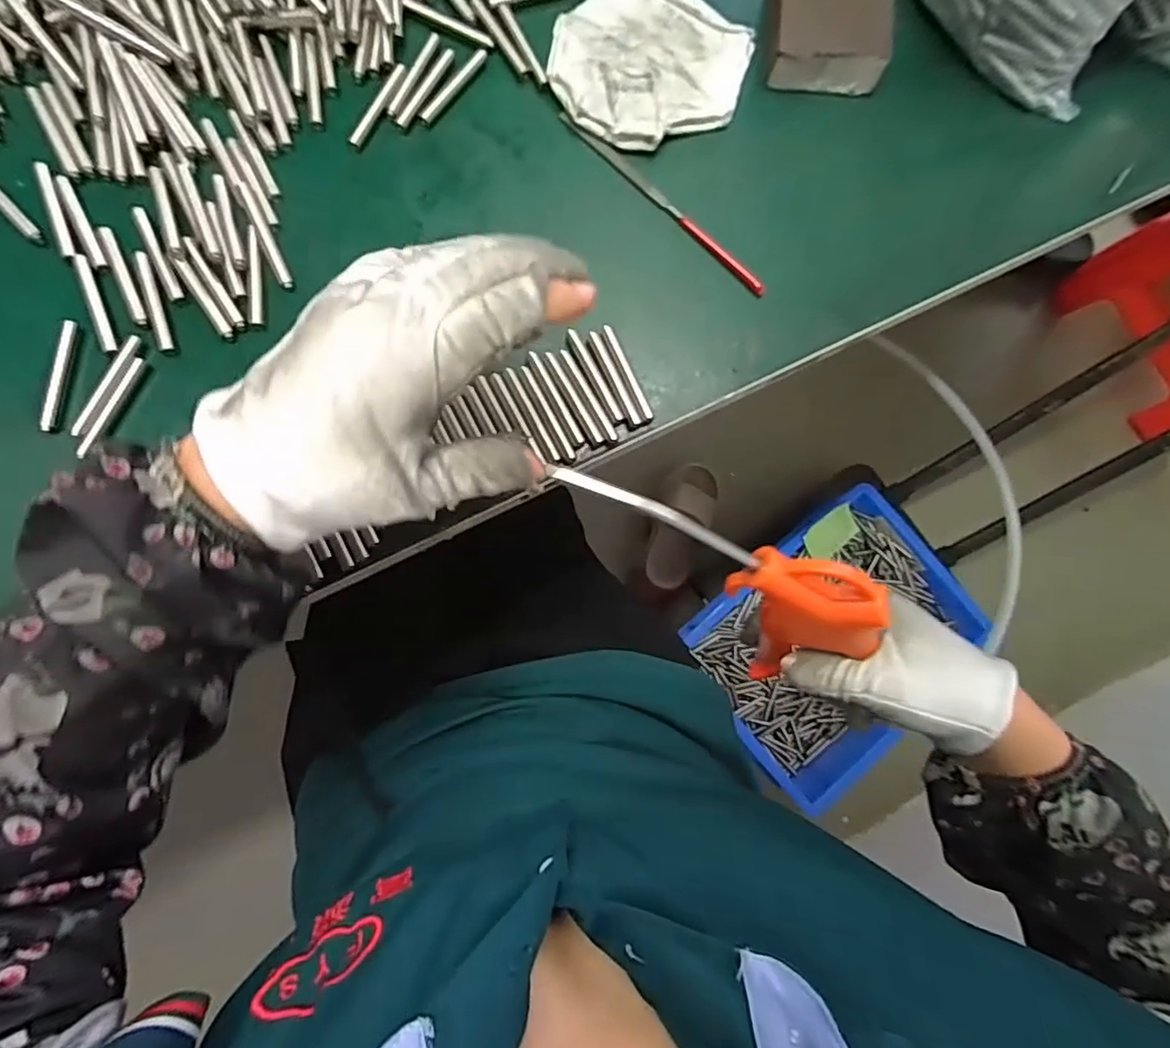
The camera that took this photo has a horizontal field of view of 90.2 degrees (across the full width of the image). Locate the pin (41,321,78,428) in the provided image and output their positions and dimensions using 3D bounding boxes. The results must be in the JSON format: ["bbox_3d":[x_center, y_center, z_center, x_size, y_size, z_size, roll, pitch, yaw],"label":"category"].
[{"bbox_3d":[-0.269,-0.076,0.298,0.006,0.007,0.057,8,81,-3],"label":"pin"}]

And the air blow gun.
[{"bbox_3d":[0.062,0.021,0.265,0.172,0.084,0.046,34,80,-20],"label":"air blow gun"}]

